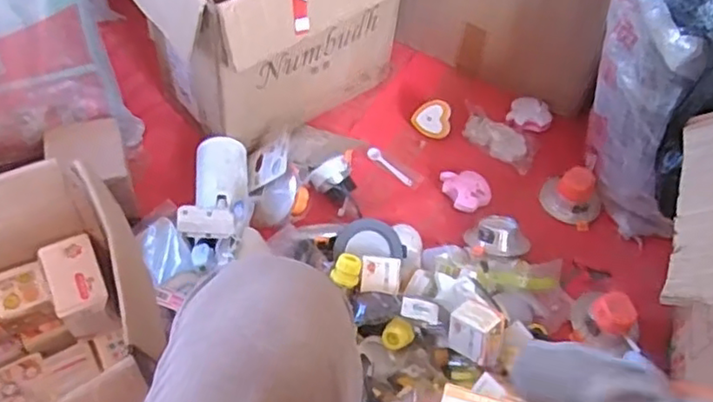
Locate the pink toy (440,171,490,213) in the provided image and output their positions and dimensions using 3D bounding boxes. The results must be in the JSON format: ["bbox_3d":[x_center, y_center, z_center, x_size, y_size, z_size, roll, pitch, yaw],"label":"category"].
[{"bbox_3d":[0.180,-0.017,1.058,0.073,0.016,0.078,2,54,-3],"label":"pink toy"}]

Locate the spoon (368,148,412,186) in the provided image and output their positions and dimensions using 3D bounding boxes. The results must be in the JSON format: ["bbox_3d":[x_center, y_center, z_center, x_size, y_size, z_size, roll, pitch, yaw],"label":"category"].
[{"bbox_3d":[0.057,-0.056,1.095,0.091,0.010,0.027,39,58,0],"label":"spoon"}]

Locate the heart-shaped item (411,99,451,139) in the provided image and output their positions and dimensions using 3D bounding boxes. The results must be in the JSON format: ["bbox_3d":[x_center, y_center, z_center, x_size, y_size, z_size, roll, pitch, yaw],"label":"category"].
[{"bbox_3d":[0.129,-0.143,1.135,0.068,0.018,0.068,0,90,18],"label":"heart-shaped item"}]

